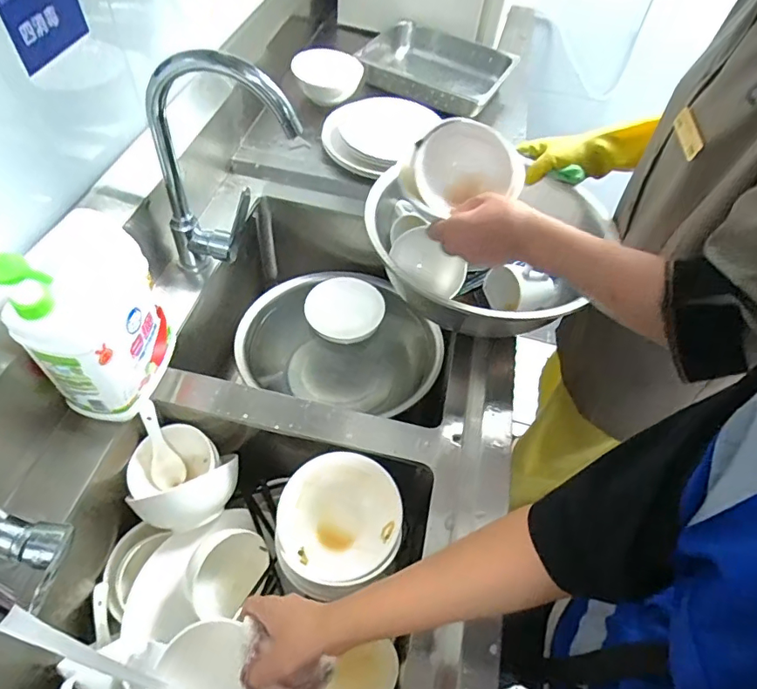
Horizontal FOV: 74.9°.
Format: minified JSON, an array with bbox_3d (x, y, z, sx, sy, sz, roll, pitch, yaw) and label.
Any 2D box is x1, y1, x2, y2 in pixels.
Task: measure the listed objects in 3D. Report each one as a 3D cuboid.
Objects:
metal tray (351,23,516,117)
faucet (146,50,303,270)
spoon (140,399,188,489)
[{"bbox_3d":[0.146,-0.649,1.175,0.304,0.088,0.271,22,54,11],"label":"metal tray"},{"bbox_3d":[-0.201,-0.236,0.675,0.196,0.312,0.083,2,53,-4],"label":"faucet"},{"bbox_3d":[-0.298,0.135,0.673,0.042,0.130,0.027,-14,27,-16],"label":"spoon"}]

